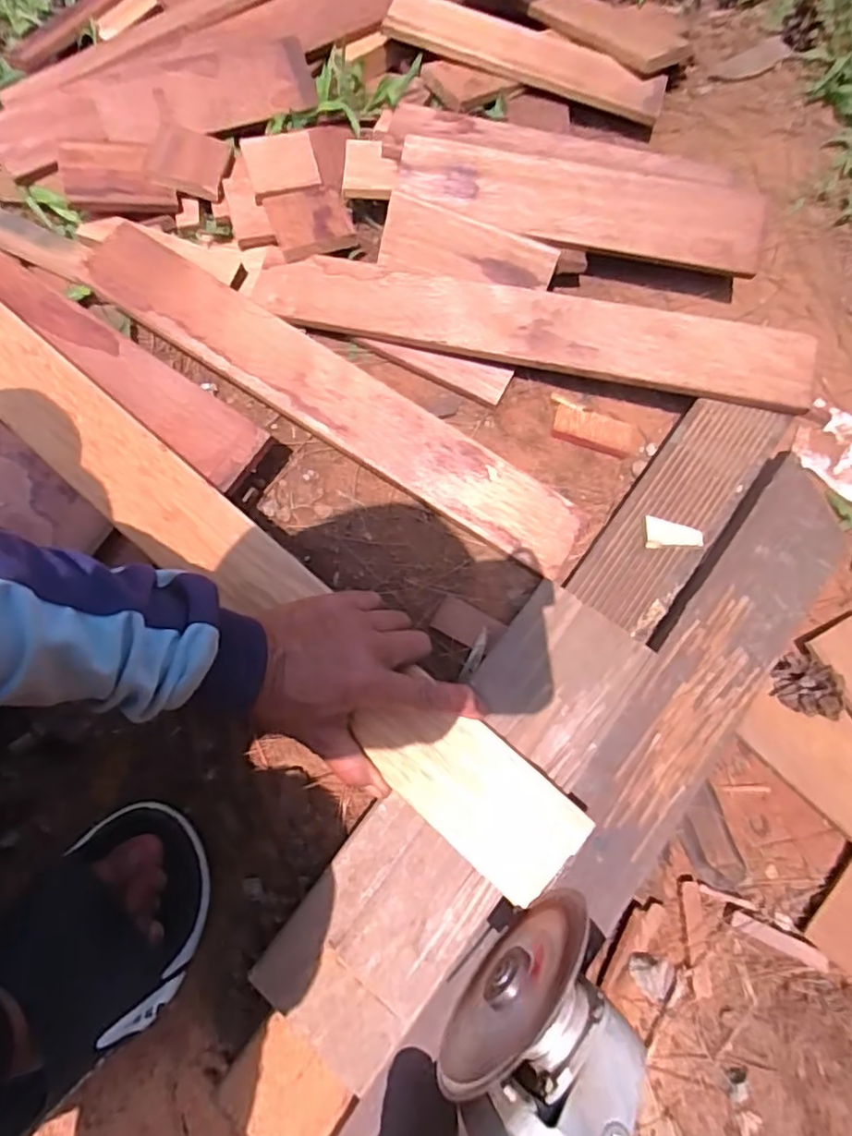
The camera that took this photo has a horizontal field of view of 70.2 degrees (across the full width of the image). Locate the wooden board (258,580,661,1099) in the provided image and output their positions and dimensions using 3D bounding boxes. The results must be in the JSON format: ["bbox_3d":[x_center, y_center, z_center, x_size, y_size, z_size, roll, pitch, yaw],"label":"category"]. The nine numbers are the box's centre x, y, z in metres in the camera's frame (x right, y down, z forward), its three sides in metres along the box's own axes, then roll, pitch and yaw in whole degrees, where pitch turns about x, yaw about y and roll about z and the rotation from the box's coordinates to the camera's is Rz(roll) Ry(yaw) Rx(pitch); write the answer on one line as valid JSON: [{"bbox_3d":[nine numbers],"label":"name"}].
[{"bbox_3d":[0.027,0.150,0.374,0.093,0.019,0.299,37,79,11],"label":"wooden board"}]

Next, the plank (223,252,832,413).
[{"bbox_3d":[0.074,-0.196,0.493,0.444,0.016,0.069,12,78,7],"label":"plank"}]

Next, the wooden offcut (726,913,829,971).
[{"bbox_3d":[0.234,0.247,0.401,0.067,0.010,0.012,25,74,6],"label":"wooden offcut"}]

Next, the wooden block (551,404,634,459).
[{"bbox_3d":[0.138,-0.112,0.501,0.066,0.015,0.030,17,74,4],"label":"wooden block"}]

